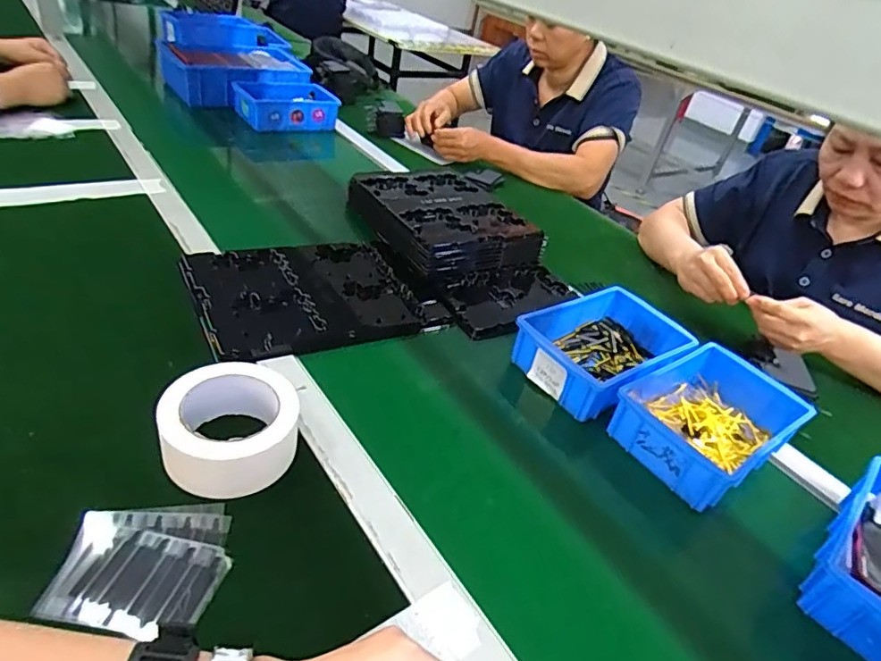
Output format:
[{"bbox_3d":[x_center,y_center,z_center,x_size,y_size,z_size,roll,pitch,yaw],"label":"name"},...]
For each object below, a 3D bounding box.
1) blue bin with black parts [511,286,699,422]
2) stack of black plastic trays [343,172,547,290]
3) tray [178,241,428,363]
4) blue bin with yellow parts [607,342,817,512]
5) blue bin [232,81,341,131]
[{"bbox_3d":[0.199,0.019,0.659,0.204,0.058,0.136,-21,49,-37],"label":"blue bin with black parts"},{"bbox_3d":[0.003,-0.165,0.846,0.202,0.070,0.260,-12,44,-31],"label":"stack of black plastic trays"},{"bbox_3d":[-0.160,-0.046,0.665,0.252,0.023,0.192,-9,43,-31],"label":"tray"},{"bbox_3d":[0.295,0.094,0.601,0.201,0.055,0.132,-18,47,-36],"label":"blue bin with yellow parts"},{"bbox_3d":[-0.284,-0.411,1.012,0.181,0.062,0.090,-8,42,-27],"label":"blue bin"}]

